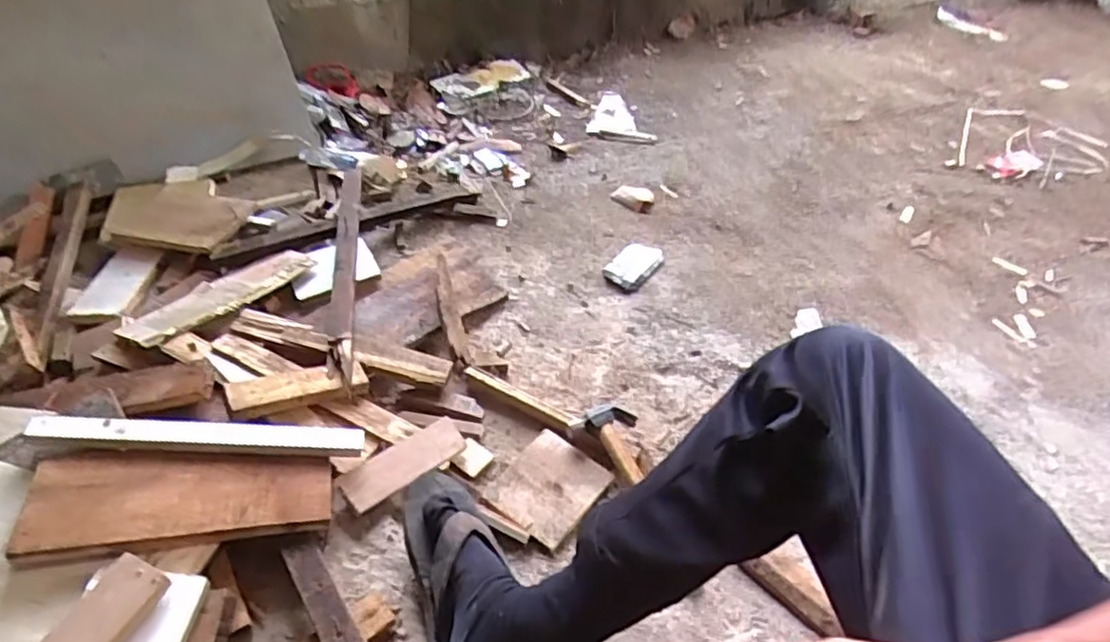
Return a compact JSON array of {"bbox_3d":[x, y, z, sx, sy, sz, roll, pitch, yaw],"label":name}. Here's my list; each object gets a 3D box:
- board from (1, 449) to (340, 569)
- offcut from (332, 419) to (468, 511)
[{"bbox_3d":[-0.392,0.183,0.711,0.282,0.015,0.115,-1,44,-21],"label":"board"},{"bbox_3d":[-0.188,0.174,0.833,0.063,0.015,0.166,35,43,27],"label":"offcut"}]

